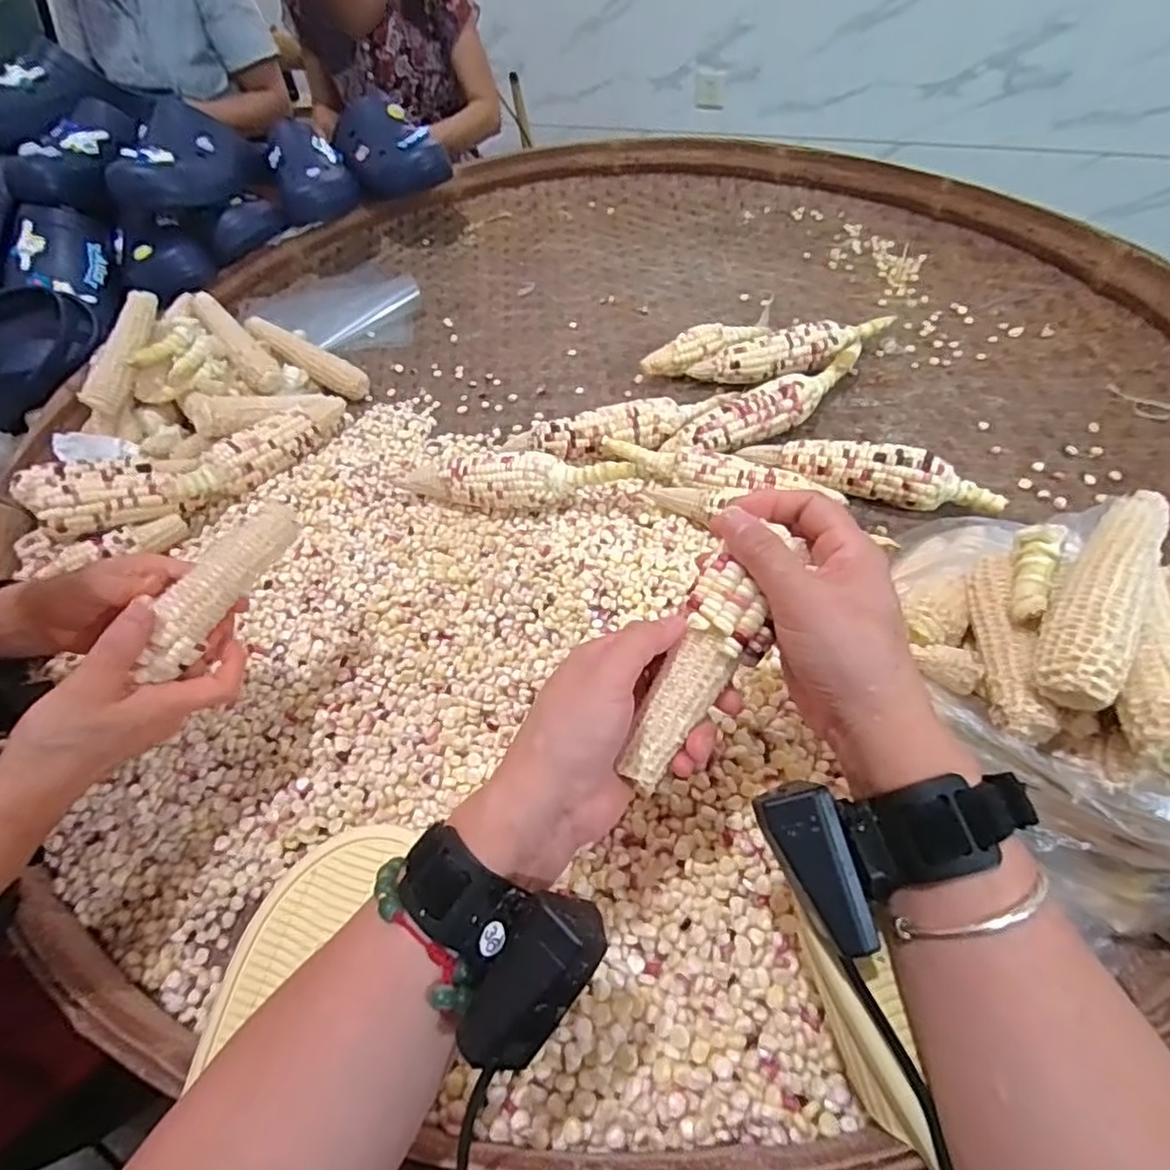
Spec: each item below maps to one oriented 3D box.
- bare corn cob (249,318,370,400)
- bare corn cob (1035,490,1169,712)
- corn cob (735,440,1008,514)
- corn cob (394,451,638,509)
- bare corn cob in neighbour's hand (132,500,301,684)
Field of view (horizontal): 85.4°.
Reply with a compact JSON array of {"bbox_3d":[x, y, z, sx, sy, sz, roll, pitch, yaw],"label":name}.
[{"bbox_3d":[-0.342,-0.280,0.781,0.157,0.027,0.039,31,57,-1],"label":"bare corn cob"},{"bbox_3d":[0.279,0.003,0.340,0.039,0.029,0.141,27,59,24],"label":"bare corn cob"},{"bbox_3d":[0.254,-0.103,0.569,0.216,0.036,0.039,18,55,19],"label":"corn cob"},{"bbox_3d":[-0.070,-0.096,0.593,0.230,0.051,0.047,2,52,7],"label":"corn cob"},{"bbox_3d":[-0.229,0.000,0.398,0.030,0.033,0.123,24,71,22],"label":"bare corn cob in neighbour's hand"}]

